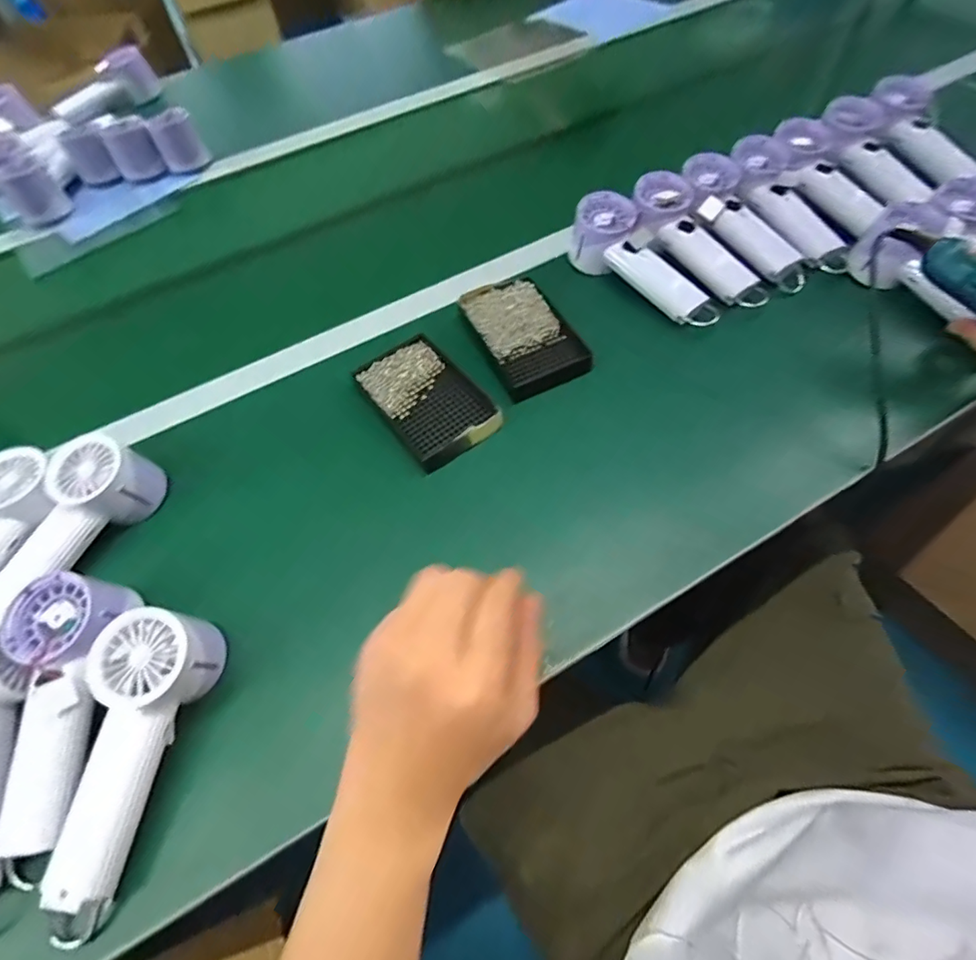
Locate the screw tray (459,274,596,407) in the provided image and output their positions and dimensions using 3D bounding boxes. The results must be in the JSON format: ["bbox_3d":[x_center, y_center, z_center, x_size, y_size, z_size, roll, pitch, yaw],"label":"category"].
[{"bbox_3d":[0.036,-0.155,0.537,0.087,0.023,0.142,-23,61,-9],"label":"screw tray"}]

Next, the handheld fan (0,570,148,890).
[{"bbox_3d":[-0.303,0.161,0.352,0.065,0.053,0.193,-5,60,2],"label":"handheld fan"}]

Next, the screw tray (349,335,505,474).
[{"bbox_3d":[-0.059,-0.079,0.503,0.090,0.022,0.138,-33,63,-14],"label":"screw tray"}]

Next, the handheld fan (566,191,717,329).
[{"bbox_3d":[0.172,-0.236,0.568,0.065,0.066,0.198,-40,79,-17],"label":"handheld fan"}]

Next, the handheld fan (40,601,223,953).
[{"bbox_3d":[-0.244,0.188,0.350,0.061,0.067,0.198,11,76,10],"label":"handheld fan"}]

